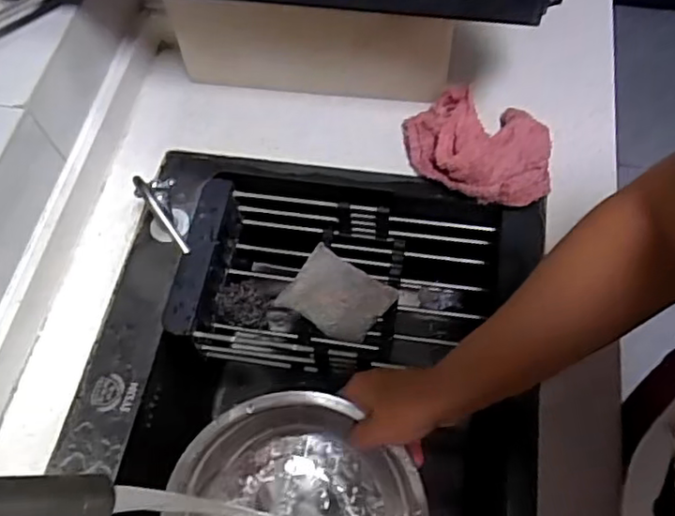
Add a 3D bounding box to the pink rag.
[{"bbox_3d":[0.156,-0.125,0.705,0.163,0.050,0.117,25,67,16],"label":"pink rag"}]

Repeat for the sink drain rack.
[{"bbox_3d":[-0.001,0.029,0.709,0.331,0.098,0.186,7,64,7],"label":"sink drain rack"}]

